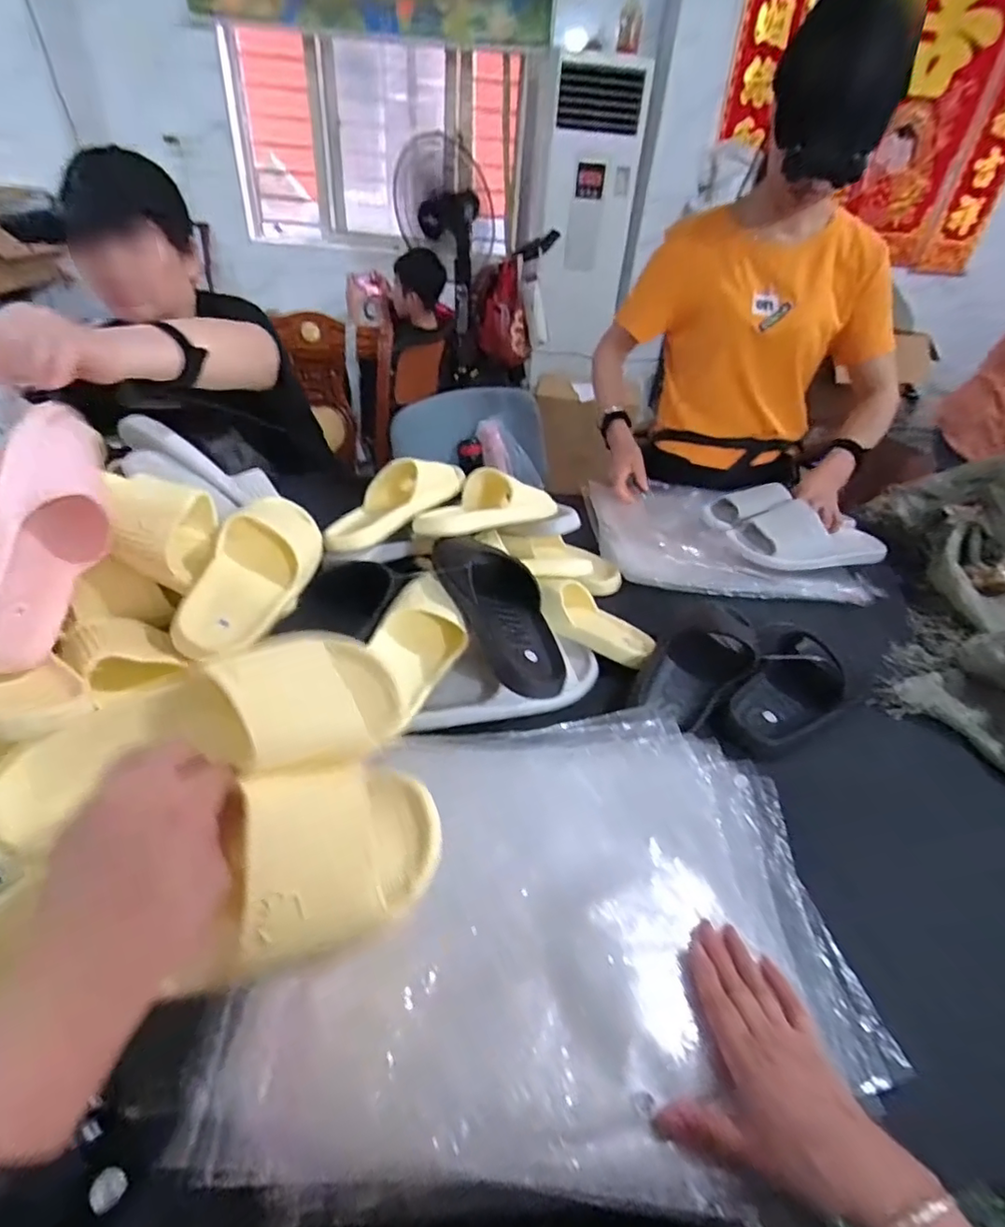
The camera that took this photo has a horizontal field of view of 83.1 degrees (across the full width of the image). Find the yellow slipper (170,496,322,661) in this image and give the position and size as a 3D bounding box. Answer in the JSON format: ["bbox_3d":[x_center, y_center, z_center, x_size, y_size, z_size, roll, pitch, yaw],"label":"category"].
[{"bbox_3d":[-0.268,-0.049,0.616,0.087,0.063,0.240,8,37,2],"label":"yellow slipper"}]

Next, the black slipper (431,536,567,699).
[{"bbox_3d":[0.001,-0.008,0.650,0.107,0.066,0.245,-15,58,-26],"label":"black slipper"}]

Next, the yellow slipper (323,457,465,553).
[{"bbox_3d":[-0.148,-0.161,0.779,0.109,0.068,0.228,21,40,18],"label":"yellow slipper"}]

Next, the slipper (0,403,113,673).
[{"bbox_3d":[-0.386,-0.073,0.488,0.073,0.070,0.239,1,71,-8],"label":"slipper"}]

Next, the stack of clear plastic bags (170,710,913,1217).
[{"bbox_3d":[0.034,0.232,0.463,0.469,0.043,0.342,0,38,-9],"label":"stack of clear plastic bags"}]

